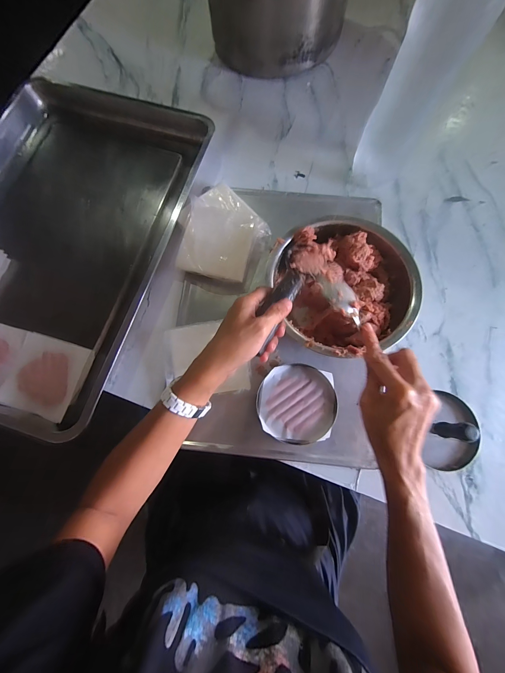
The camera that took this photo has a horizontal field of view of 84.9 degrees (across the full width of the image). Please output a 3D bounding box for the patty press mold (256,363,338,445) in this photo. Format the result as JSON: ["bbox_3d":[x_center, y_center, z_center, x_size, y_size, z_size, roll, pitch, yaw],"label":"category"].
[{"bbox_3d":[0.066,0.099,0.413,0.113,0.016,0.111,0,76,0],"label":"patty press mold"}]

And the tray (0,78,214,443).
[{"bbox_3d":[-0.341,-0.183,0.473,0.410,0.045,0.608,16,77,4],"label":"tray"}]

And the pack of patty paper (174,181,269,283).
[{"bbox_3d":[-0.048,-0.177,0.472,0.136,0.041,0.168,17,77,4],"label":"pack of patty paper"}]

